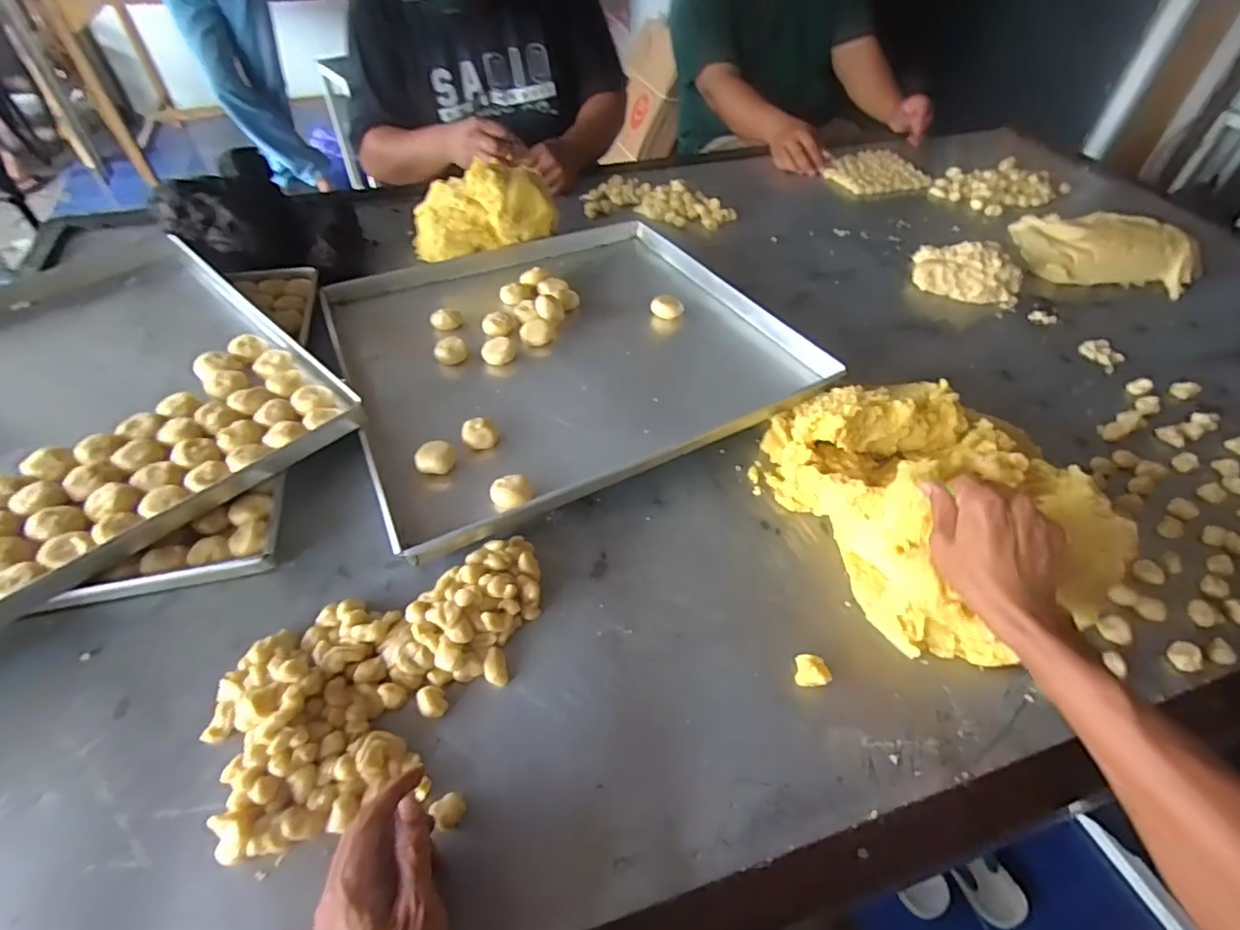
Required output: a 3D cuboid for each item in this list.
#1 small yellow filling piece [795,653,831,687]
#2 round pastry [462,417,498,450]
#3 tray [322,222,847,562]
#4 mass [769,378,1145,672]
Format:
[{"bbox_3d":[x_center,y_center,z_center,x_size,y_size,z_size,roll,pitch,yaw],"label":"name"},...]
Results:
[{"bbox_3d":[0.161,0.172,0.494,0.026,0.015,0.025,7,50,2],"label":"small yellow filling piece"},{"bbox_3d":[-0.152,-0.031,0.649,0.036,0.029,0.032,-11,51,-12],"label":"round pastry"},{"bbox_3d":[-0.086,-0.169,0.770,0.518,0.041,0.516,-20,54,-19],"label":"tray"},{"bbox_3d":[0.290,0.024,0.556,0.196,0.107,0.287,-16,53,-16],"label":"mass"}]

